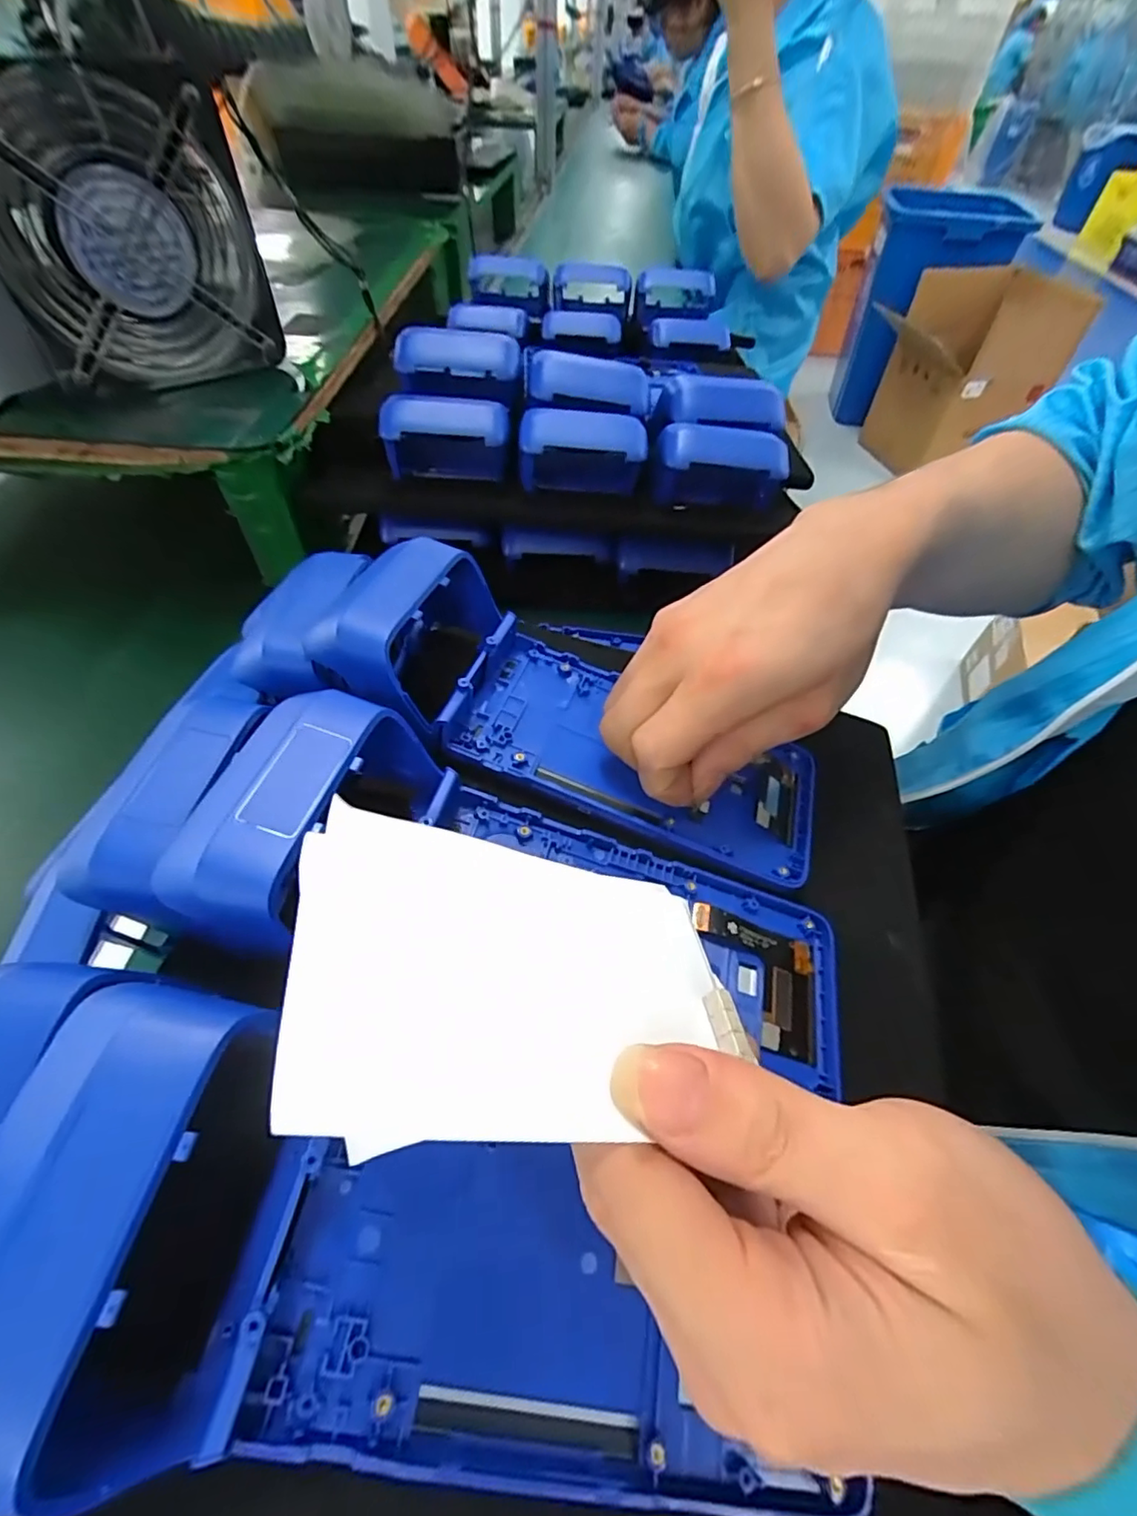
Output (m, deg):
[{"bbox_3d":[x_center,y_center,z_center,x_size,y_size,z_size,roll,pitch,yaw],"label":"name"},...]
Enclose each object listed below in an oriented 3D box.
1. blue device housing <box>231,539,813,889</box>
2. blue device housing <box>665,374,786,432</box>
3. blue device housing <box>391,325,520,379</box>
[{"bbox_3d":[-0.009,-0.022,0.261,0.252,0.053,0.089,26,54,-3],"label":"blue device housing"},{"bbox_3d":[0.106,-0.235,0.386,0.082,0.023,0.036,1,52,-3],"label":"blue device housing"},{"bbox_3d":[-0.073,-0.263,0.380,0.079,0.026,0.020,-12,54,-12],"label":"blue device housing"}]

